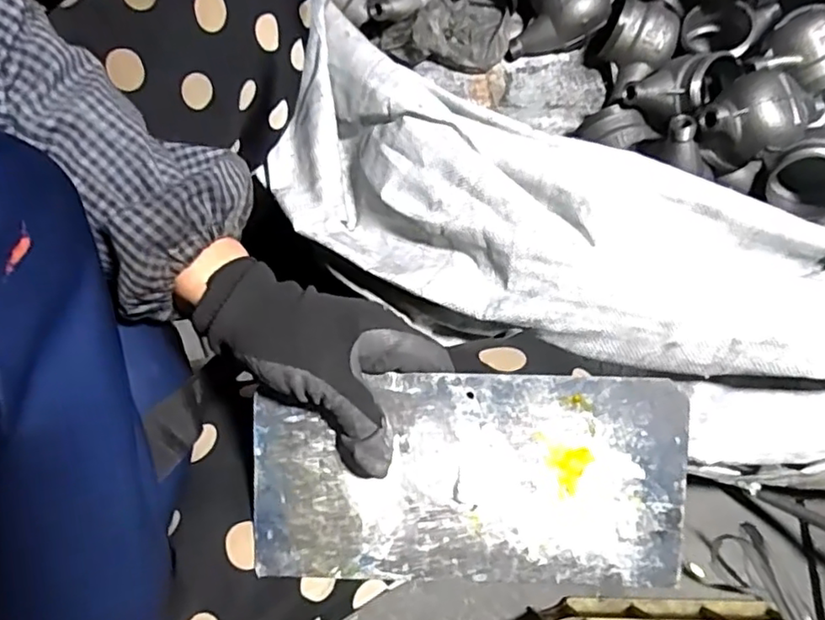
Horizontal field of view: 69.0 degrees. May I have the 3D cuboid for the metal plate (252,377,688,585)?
[{"bbox_3d":[0.031,0.095,0.334,0.236,0.004,0.113,1,96,1],"label":"metal plate"}]

